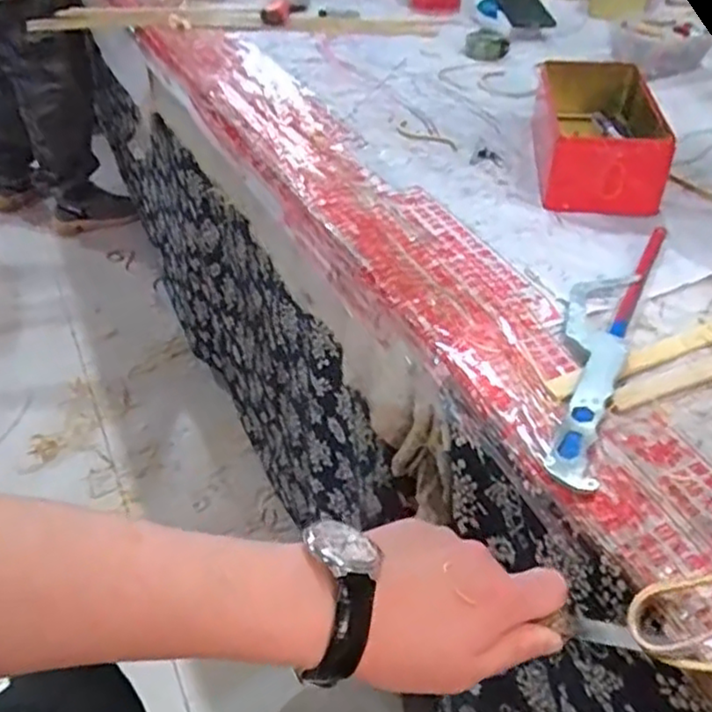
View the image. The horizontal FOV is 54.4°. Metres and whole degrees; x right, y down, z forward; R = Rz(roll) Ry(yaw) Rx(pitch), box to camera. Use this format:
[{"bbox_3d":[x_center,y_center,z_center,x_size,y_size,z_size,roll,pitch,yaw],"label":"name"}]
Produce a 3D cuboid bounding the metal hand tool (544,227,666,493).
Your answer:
[{"bbox_3d":[0.187,-0.018,0.536,0.055,0.015,0.306,18,43,18],"label":"metal hand tool"}]

